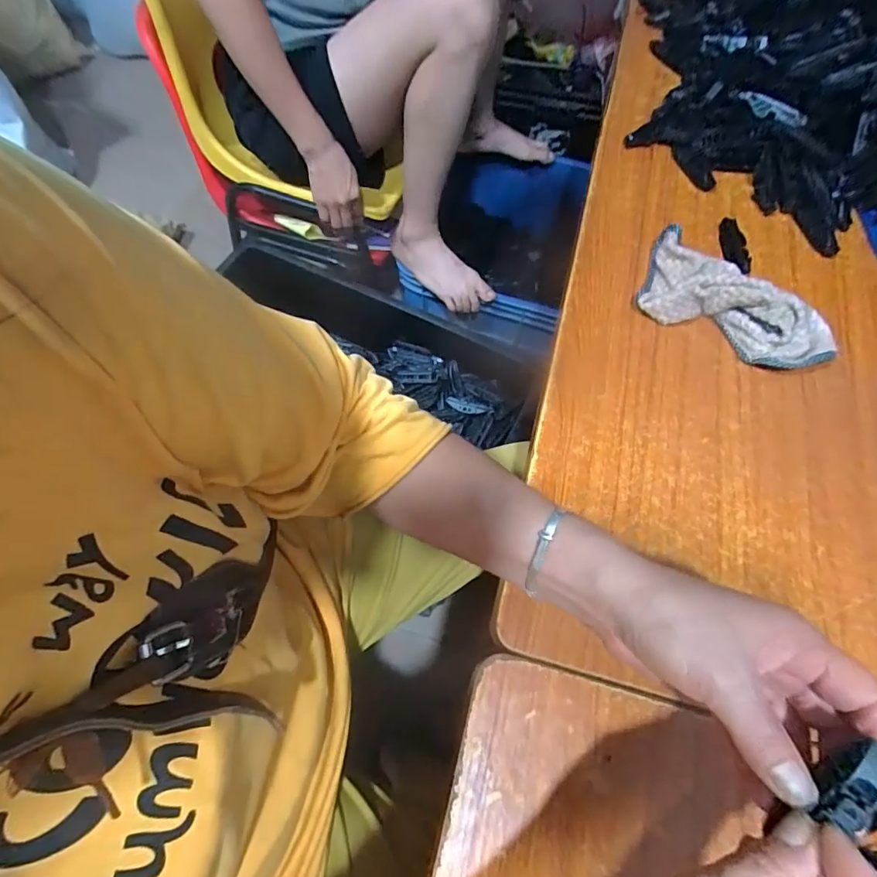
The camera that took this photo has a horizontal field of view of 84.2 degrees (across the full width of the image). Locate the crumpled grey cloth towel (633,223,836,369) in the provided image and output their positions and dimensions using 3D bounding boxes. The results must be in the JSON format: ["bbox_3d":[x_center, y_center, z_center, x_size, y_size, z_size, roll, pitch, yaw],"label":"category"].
[{"bbox_3d":[0.285,-0.127,0.461,0.180,0.044,0.090,25,65,8],"label":"crumpled grey cloth towel"}]

